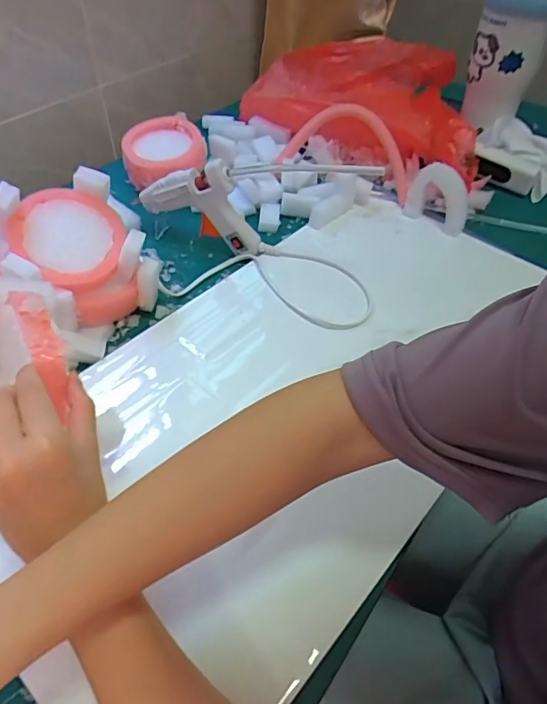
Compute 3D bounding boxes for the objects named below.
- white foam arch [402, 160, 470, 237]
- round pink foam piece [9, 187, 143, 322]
[{"bbox_3d":[0.201,-0.185,0.596,0.071,0.064,0.034,33,55,25],"label":"white foam arch"},{"bbox_3d":[-0.185,-0.085,0.478,0.104,0.098,0.093,-21,52,-20],"label":"round pink foam piece"}]

